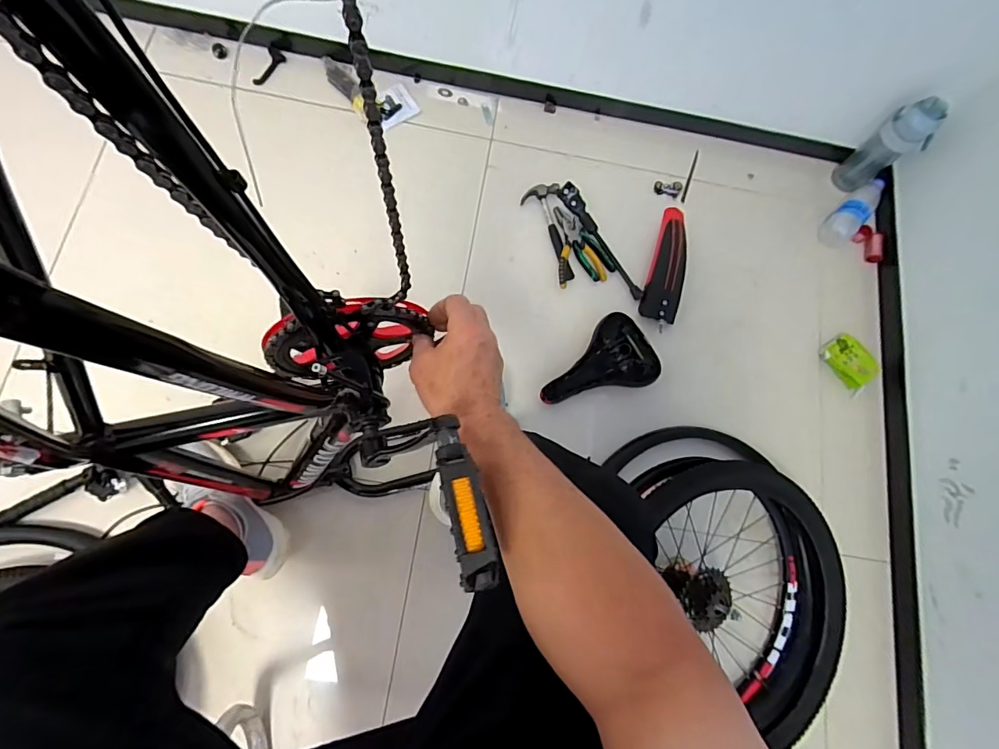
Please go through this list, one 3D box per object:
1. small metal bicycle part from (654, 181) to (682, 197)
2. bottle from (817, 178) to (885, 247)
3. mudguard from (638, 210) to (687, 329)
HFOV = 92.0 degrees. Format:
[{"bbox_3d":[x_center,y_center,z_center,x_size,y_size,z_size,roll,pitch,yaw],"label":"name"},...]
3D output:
[{"bbox_3d":[0.383,-0.419,1.093,0.059,0.016,0.036,-3,76,-2],"label":"small metal bicycle part"},{"bbox_3d":[0.799,-0.366,1.072,0.195,0.067,0.072,-41,83,-12],"label":"bottle"},{"bbox_3d":[0.365,-0.240,1.034,0.075,0.043,0.290,16,76,0],"label":"mudguard"}]

